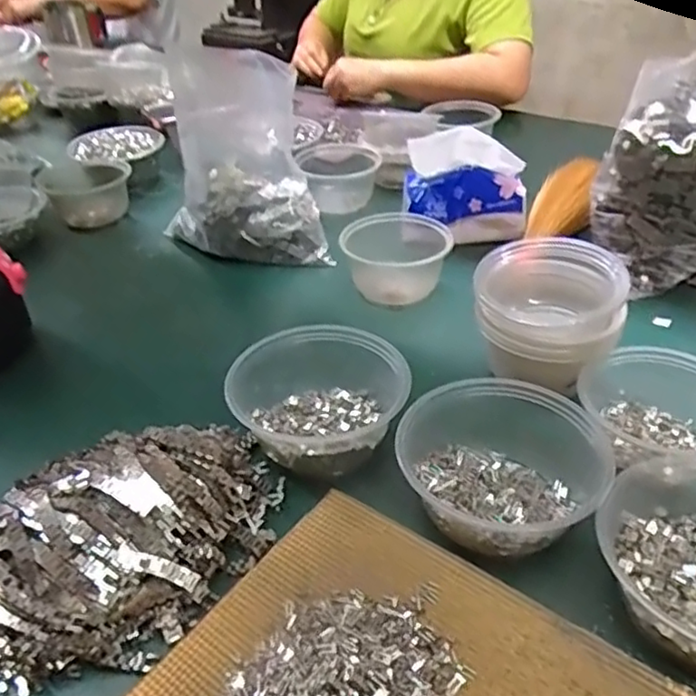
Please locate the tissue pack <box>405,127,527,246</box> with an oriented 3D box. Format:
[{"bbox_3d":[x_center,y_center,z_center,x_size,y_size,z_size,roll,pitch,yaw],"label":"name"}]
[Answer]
[{"bbox_3d":[0.133,-0.188,0.754,0.145,0.116,0.060,6,39,13],"label":"tissue pack"}]

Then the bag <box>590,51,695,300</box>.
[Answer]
[{"bbox_3d":[0.349,-0.173,0.658,0.163,0.192,0.145,27,44,34],"label":"bag"}]

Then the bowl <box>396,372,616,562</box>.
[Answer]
[{"bbox_3d":[0.101,0.070,0.449,0.132,0.061,0.137,-1,35,1],"label":"bowl"}]

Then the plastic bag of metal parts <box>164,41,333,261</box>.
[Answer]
[{"bbox_3d":[-0.133,-0.216,0.754,0.176,0.201,0.171,-12,37,-7],"label":"plastic bag of metal parts"}]

